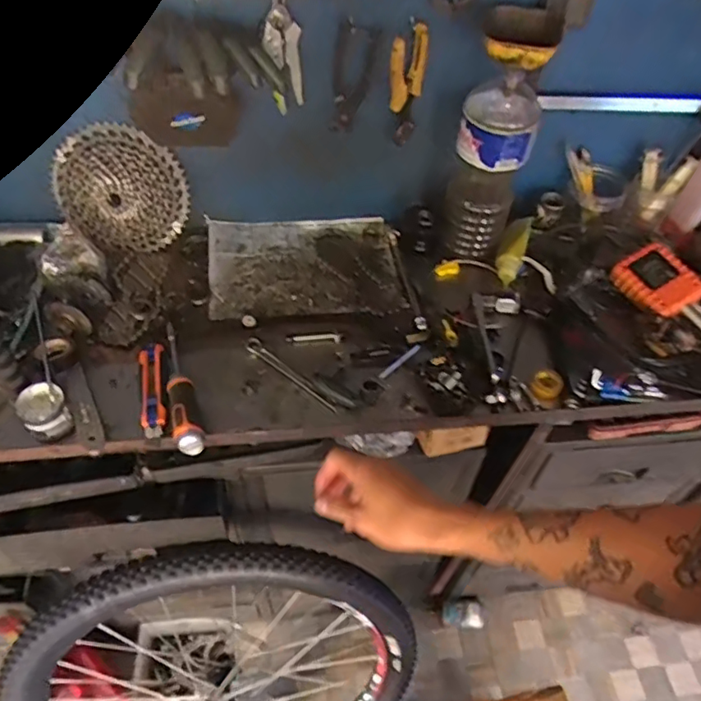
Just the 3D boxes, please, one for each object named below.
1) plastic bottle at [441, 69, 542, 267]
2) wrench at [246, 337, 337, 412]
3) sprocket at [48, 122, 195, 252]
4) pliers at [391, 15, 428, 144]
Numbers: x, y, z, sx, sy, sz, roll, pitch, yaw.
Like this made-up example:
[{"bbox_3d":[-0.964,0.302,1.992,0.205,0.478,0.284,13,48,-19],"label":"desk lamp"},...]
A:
[{"bbox_3d":[0.196,-0.251,0.831,0.102,0.277,0.089,15,50,9],"label":"plastic bottle"},{"bbox_3d":[-0.081,0.032,0.760,0.161,0.014,0.019,37,57,25],"label":"wrench"},{"bbox_3d":[-0.341,-0.233,0.833,0.192,0.163,0.055,3,45,-4],"label":"sprocket"},{"bbox_3d":[0.074,-0.351,0.767,0.020,0.172,0.053,38,64,22],"label":"pliers"}]

